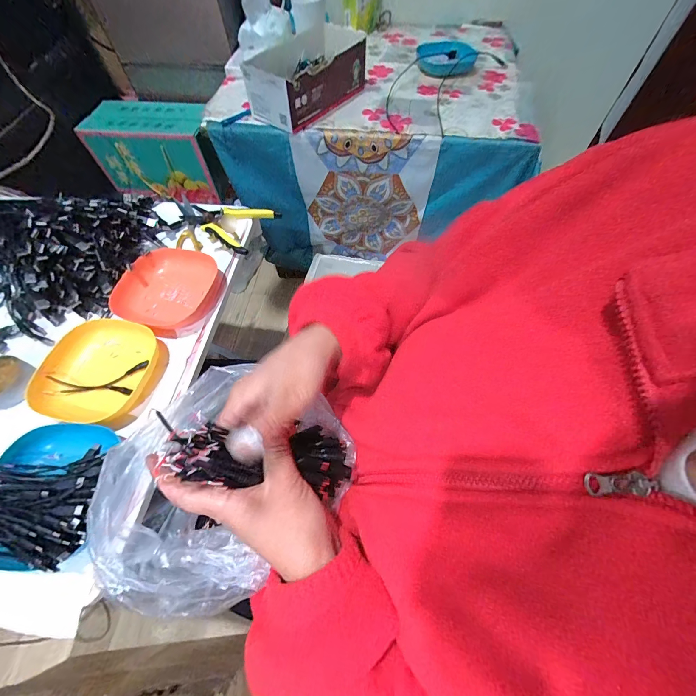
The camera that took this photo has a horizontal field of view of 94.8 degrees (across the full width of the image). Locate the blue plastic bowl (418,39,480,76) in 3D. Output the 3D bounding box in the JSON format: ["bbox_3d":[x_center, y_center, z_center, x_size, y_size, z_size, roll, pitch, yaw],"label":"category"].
[{"bbox_3d":[0.243,-0.720,0.790,0.143,0.025,0.163,12,62,7],"label":"blue plastic bowl"}]

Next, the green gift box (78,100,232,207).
[{"bbox_3d":[-0.513,-0.548,0.913,0.351,0.202,0.150,10,62,6],"label":"green gift box"}]

